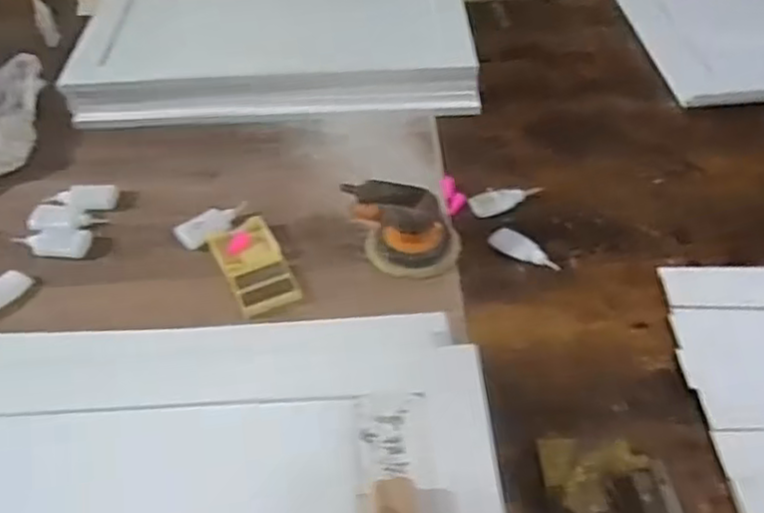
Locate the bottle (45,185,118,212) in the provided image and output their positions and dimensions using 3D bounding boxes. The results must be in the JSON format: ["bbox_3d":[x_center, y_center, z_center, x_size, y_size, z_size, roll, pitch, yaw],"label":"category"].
[{"bbox_3d":[-0.431,-0.084,0.991,0.102,0.019,0.044,-1,46,2],"label":"bottle"}]

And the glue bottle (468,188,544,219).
[{"bbox_3d":[0.172,-0.080,0.966,0.098,0.020,0.036,-13,45,8],"label":"glue bottle"}]

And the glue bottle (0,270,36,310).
[{"bbox_3d":[-0.481,0.052,0.860,0.033,0.020,0.097,19,50,20],"label":"glue bottle"}]

